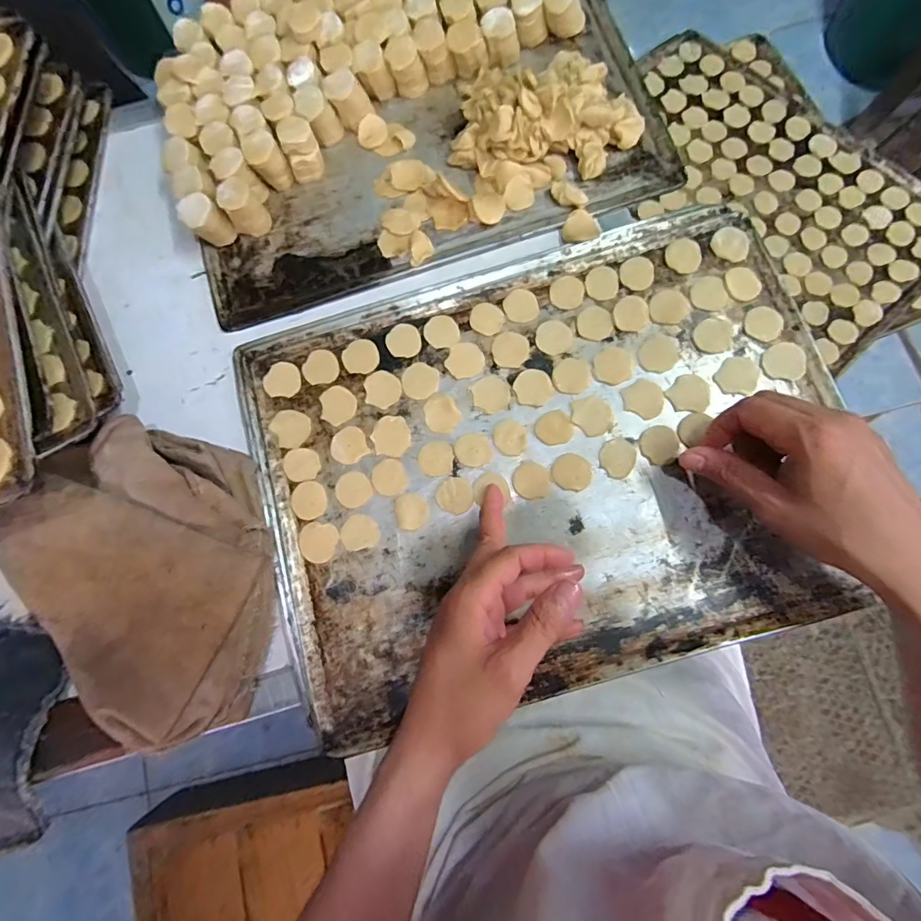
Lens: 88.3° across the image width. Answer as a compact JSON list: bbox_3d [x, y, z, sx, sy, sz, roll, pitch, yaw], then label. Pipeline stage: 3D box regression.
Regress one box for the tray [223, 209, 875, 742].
[{"bbox_3d":[0.068,-0.009,0.385,0.453,0.025,0.346,-17,79,-2],"label":"tray"}]

